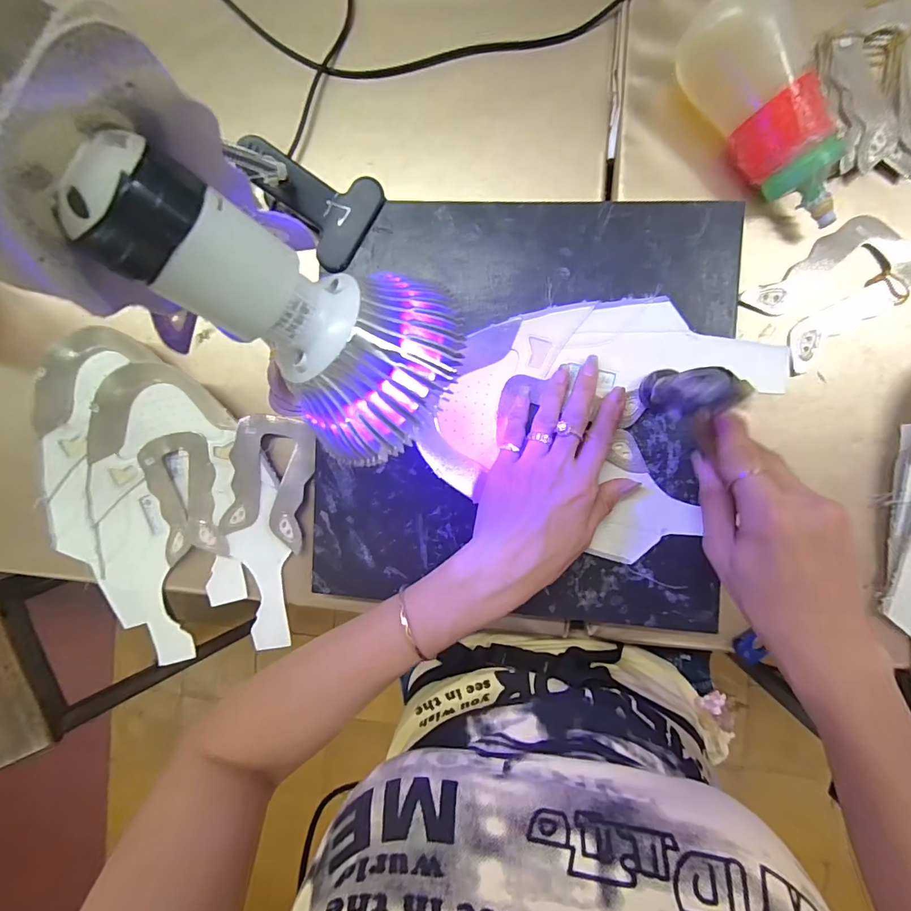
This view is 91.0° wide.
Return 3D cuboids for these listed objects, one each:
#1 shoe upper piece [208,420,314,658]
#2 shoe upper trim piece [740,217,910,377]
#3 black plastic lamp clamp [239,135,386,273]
[{"bbox_3d":[-0.168,0.066,0.376,0.086,0.010,0.194,4,92,6],"label":"shoe upper piece"},{"bbox_3d":[0.280,-0.122,0.327,0.110,0.006,0.070,-35,88,6],"label":"shoe upper trim piece"},{"bbox_3d":[-0.111,-0.195,0.345,0.099,0.055,0.073,32,94,4],"label":"black plastic lamp clamp"}]

